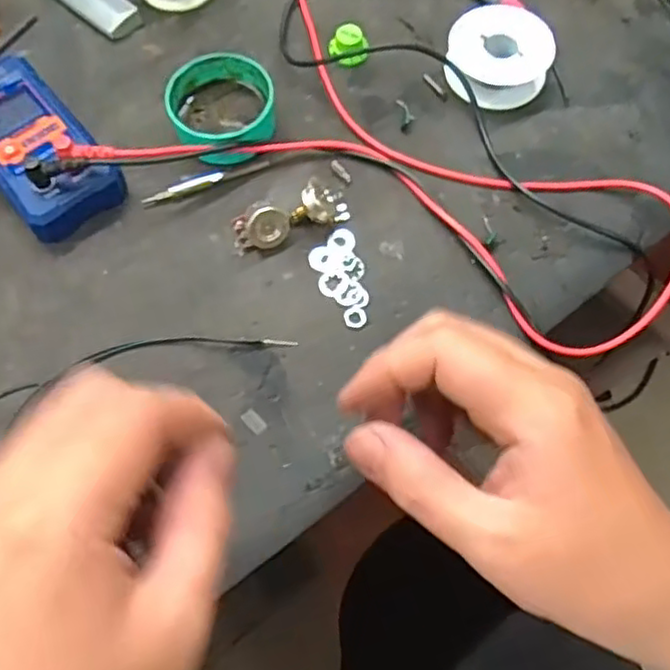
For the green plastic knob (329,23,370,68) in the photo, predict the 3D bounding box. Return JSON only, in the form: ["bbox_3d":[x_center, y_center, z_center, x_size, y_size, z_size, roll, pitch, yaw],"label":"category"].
[{"bbox_3d":[0.009,-0.180,0.431,0.024,0.014,0.020,2,67,0],"label":"green plastic knob"}]

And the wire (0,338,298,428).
[{"bbox_3d":[-0.099,0.013,0.355,0.154,0.004,0.019,-13,68,-6],"label":"wire"}]

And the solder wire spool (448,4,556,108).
[{"bbox_3d":[0.100,-0.169,0.421,0.061,0.023,0.059,0,67,0],"label":"solder wire spool"}]

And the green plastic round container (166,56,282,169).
[{"bbox_3d":[-0.065,-0.132,0.405,0.060,0.024,0.061,0,67,0],"label":"green plastic round container"}]

